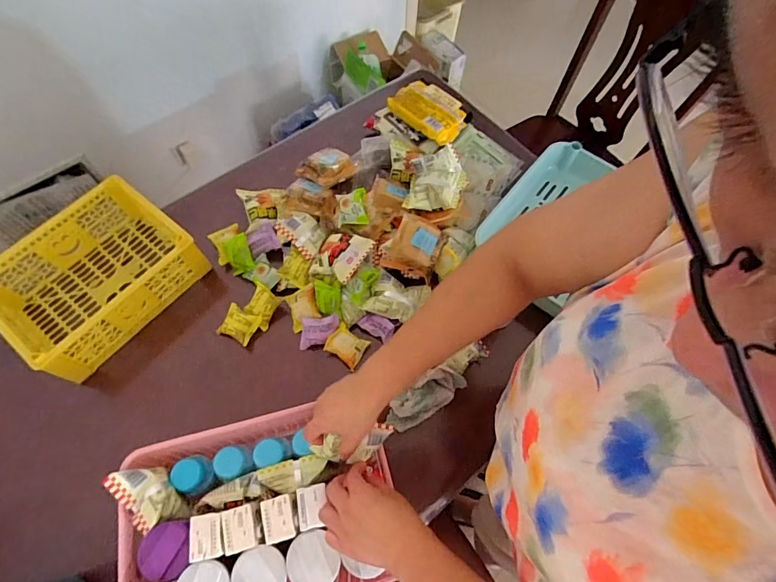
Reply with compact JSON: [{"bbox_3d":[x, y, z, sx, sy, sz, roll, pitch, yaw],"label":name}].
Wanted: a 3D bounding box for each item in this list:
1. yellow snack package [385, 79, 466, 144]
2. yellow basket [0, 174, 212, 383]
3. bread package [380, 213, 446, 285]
[{"bbox_3d":[0.090,-0.386,0.903,0.157,0.047,0.123,33,66,13],"label":"yellow snack package"},{"bbox_3d":[-0.513,-0.024,0.750,0.222,0.116,0.299,35,67,14],"label":"yellow basket"},{"bbox_3d":[0.048,-0.074,0.761,0.090,0.045,0.106,28,86,-9],"label":"bread package"}]

